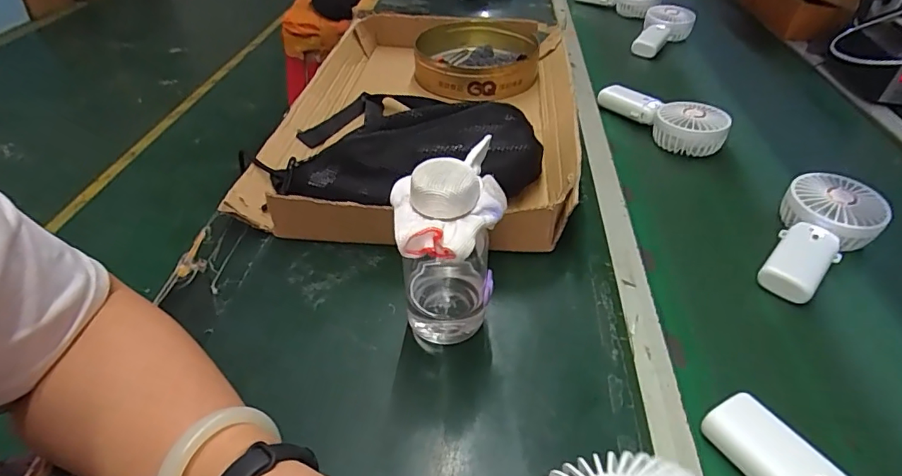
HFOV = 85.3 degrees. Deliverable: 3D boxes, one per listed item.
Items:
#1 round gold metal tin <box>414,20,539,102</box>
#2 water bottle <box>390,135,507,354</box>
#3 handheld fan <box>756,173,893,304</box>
[{"bbox_3d":[0.038,-0.273,0.751,0.184,0.053,0.202,1,41,-1],"label":"round gold metal tin"},{"bbox_3d":[-0.002,0.014,0.361,0.070,0.154,0.081,-1,41,-1],"label":"water bottle"},{"bbox_3d":[0.365,-0.002,0.497,0.177,0.057,0.090,-31,50,-31],"label":"handheld fan"}]

